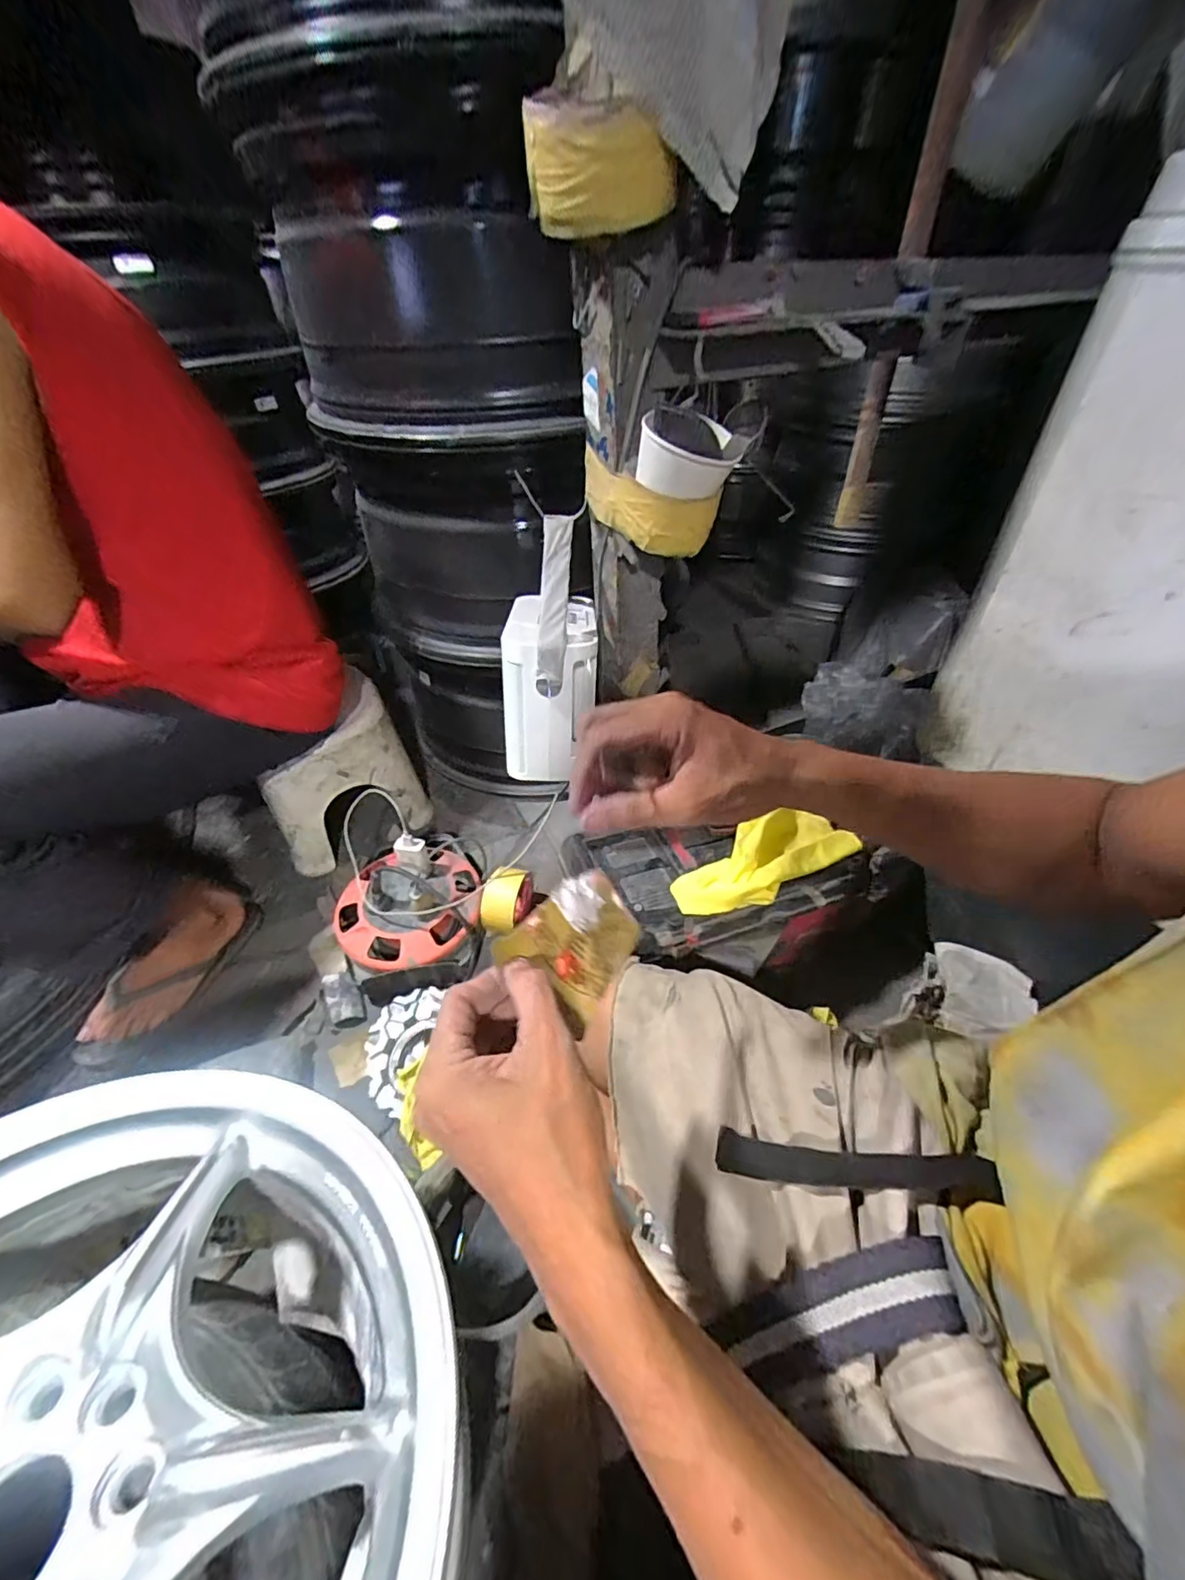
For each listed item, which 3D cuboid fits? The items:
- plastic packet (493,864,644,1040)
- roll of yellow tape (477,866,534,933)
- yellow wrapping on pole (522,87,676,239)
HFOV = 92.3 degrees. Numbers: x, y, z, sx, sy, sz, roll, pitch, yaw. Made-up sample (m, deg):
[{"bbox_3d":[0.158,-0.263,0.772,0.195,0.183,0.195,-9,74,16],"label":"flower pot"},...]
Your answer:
[{"bbox_3d":[-0.009,0.095,0.360,0.068,0.010,0.100,51,37,-1],"label":"plastic packet"},{"bbox_3d":[-0.127,0.157,0.842,0.047,0.100,0.100,14,46,15],"label":"roll of yellow tape"},{"bbox_3d":[0.004,-0.397,0.363,0.099,0.058,0.099,-3,44,-1],"label":"yellow wrapping on pole"}]

